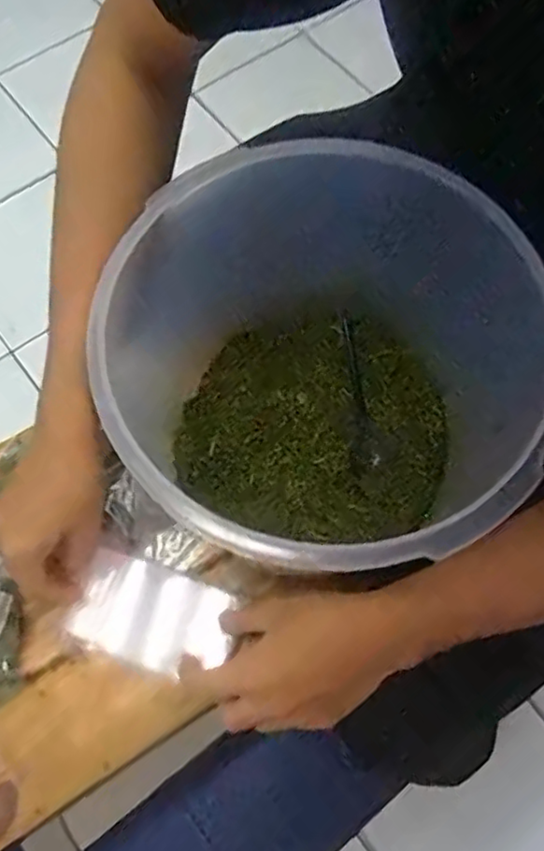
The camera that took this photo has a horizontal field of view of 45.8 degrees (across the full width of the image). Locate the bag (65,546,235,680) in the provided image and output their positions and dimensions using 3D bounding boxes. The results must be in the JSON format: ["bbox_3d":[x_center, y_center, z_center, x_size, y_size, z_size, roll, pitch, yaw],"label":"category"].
[{"bbox_3d":[-0.095,0.150,0.510,0.118,0.011,0.075,18,68,7],"label":"bag"}]

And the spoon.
[{"bbox_3d":[0.071,-0.028,0.549,0.023,0.007,0.142,-6,80,-3],"label":"spoon"}]

